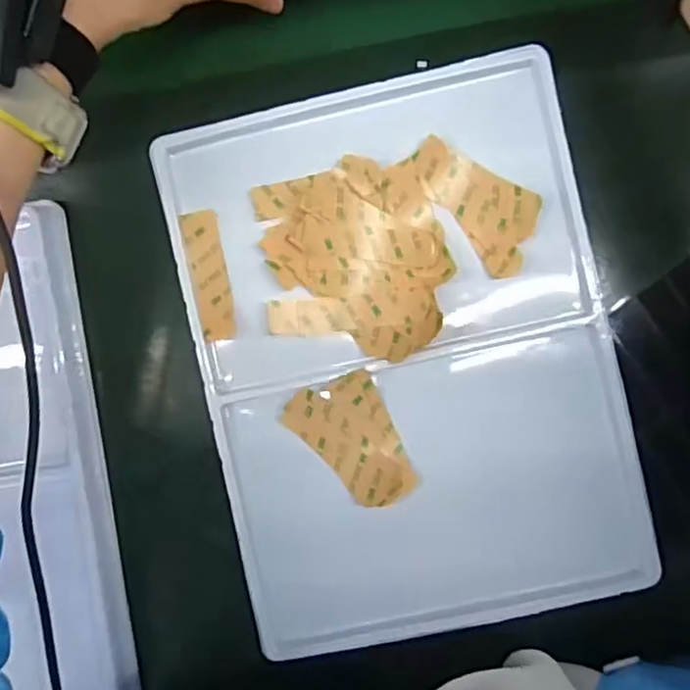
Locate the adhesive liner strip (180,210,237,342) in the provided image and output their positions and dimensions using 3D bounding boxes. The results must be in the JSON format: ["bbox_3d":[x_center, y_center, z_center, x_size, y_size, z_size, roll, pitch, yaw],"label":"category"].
[{"bbox_3d":[-0.082,-0.042,0.402,0.022,0.005,0.078,-10,87,-8],"label":"adhesive liner strip"}]

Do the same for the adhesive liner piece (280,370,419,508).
[{"bbox_3d":[0.003,0.059,0.395,0.055,0.014,0.077,-24,89,2],"label":"adhesive liner piece"}]

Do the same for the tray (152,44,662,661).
[{"bbox_3d":[0.036,0.009,0.398,0.235,0.034,0.325,-13,89,2],"label":"tray"}]

